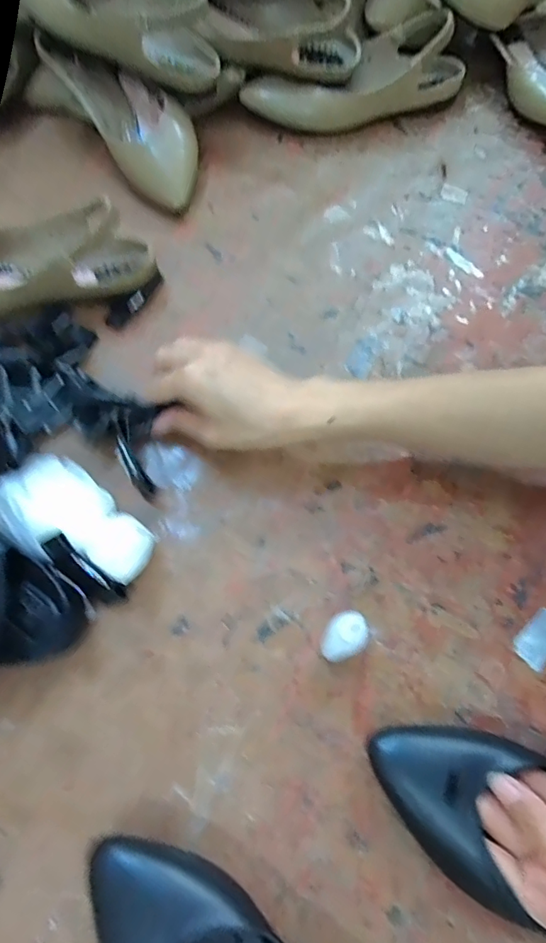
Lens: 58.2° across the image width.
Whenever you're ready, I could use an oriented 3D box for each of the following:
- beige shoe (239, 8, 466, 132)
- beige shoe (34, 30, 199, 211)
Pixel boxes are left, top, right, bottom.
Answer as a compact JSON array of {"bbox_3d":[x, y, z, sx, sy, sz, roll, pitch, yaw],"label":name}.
[{"bbox_3d":[0.090,-0.425,0.530,0.241,0.062,0.082,-16,69,-6],"label":"beige shoe"},{"bbox_3d":[-0.142,-0.364,0.507,0.083,0.059,0.214,-36,72,-14],"label":"beige shoe"}]

